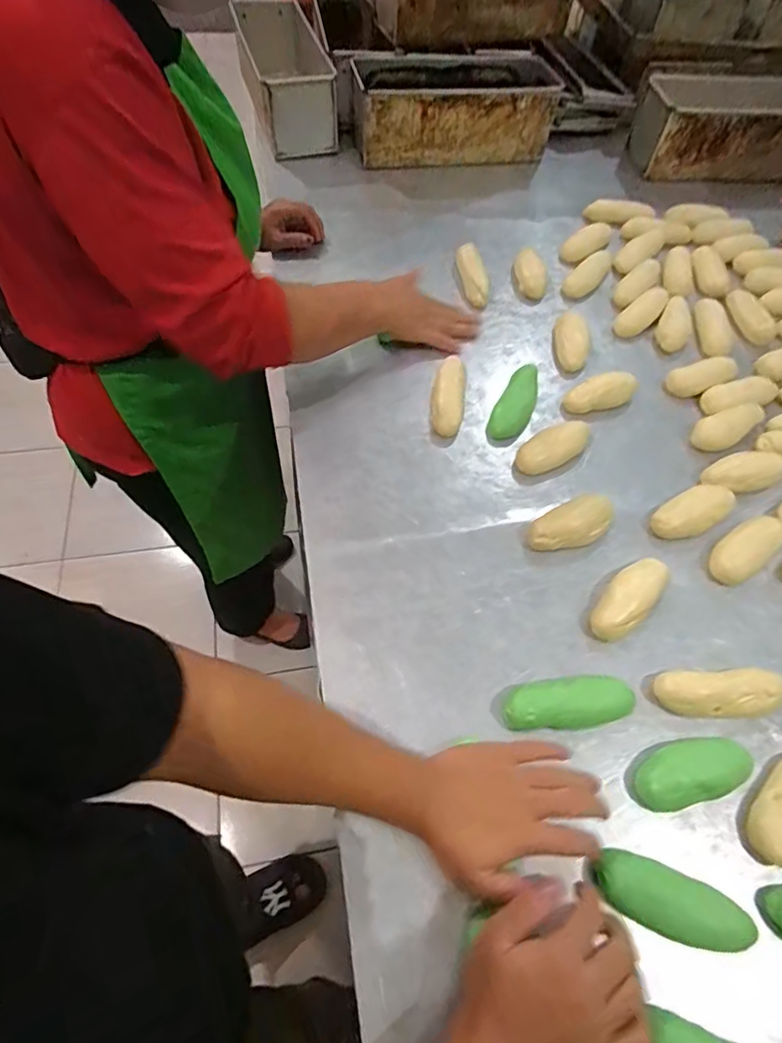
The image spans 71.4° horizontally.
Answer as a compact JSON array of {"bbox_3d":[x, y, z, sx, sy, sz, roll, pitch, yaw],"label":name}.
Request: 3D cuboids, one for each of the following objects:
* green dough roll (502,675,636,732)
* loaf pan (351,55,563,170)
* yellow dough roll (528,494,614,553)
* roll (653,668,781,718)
[{"bbox_3d":[0.162,0.167,0.501,0.118,0.026,0.041,-3,59,-5],"label":"green dough roll"},{"bbox_3d":[0.114,-0.749,0.995,0.352,0.134,0.141,-4,59,-5],"label":"loaf pan"},{"bbox_3d":[0.196,0.005,0.600,0.097,0.029,0.048,-21,62,-15],"label":"yellow dough roll"},{"bbox_3d":[0.309,0.163,0.514,0.115,0.030,0.038,0,59,-3],"label":"roll"}]

